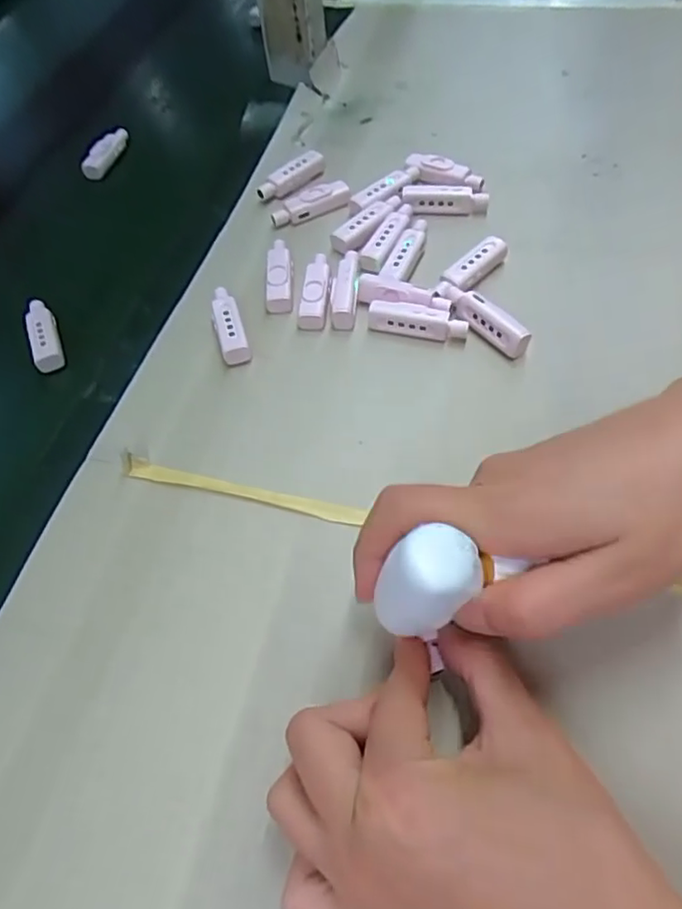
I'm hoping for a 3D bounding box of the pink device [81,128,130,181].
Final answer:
[{"bbox_3d":[-0.191,-0.246,0.502,0.017,0.016,0.047,13,57,13],"label":"pink device"}]

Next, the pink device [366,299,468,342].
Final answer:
[{"bbox_3d":[0.044,-0.076,0.353,0.056,0.016,0.013,12,58,14],"label":"pink device"}]

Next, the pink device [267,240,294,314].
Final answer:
[{"bbox_3d":[-0.038,-0.111,0.386,0.016,0.016,0.054,-5,56,2],"label":"pink device"}]

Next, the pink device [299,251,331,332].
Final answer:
[{"bbox_3d":[-0.015,-0.099,0.377,0.016,0.016,0.053,0,56,6],"label":"pink device"}]

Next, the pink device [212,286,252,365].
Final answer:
[{"bbox_3d":[-0.066,-0.075,0.367,0.016,0.016,0.054,-17,56,-5],"label":"pink device"}]

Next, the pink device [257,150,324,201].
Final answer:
[{"bbox_3d":[-0.036,-0.197,0.440,0.013,0.015,0.055,36,66,25],"label":"pink device"}]

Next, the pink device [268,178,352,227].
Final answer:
[{"bbox_3d":[-0.020,-0.169,0.422,0.055,0.019,0.014,-21,57,-9],"label":"pink device"}]

